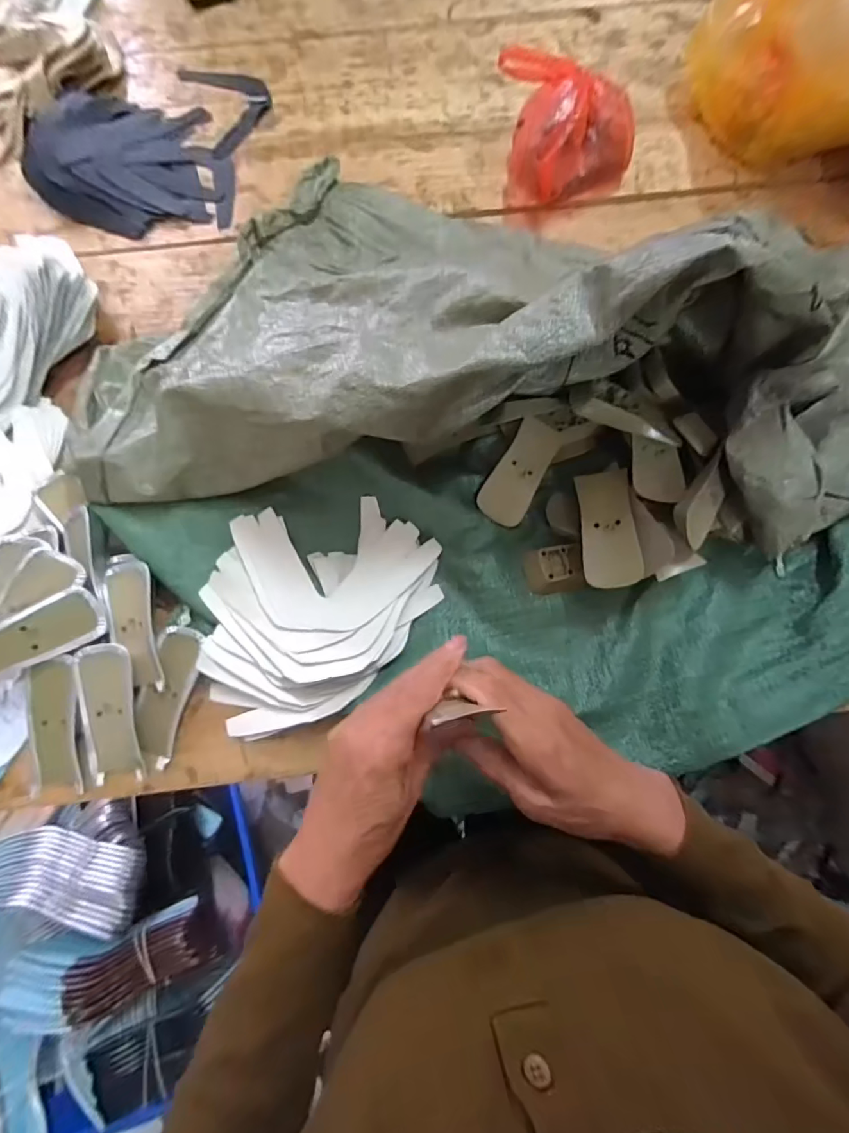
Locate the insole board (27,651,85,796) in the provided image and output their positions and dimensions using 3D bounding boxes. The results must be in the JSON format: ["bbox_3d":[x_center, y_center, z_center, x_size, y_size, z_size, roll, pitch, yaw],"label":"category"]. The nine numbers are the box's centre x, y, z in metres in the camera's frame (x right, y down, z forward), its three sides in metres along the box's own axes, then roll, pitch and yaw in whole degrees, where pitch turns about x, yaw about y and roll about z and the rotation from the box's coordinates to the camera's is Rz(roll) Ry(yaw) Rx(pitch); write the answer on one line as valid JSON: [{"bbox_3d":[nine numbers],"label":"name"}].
[{"bbox_3d":[-0.320,0.137,0.423,0.046,0.005,0.117,-2,93,4],"label":"insole board"}]

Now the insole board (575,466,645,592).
[{"bbox_3d":[0.162,-0.035,0.434,0.046,0.004,0.110,-8,66,20],"label":"insole board"}]

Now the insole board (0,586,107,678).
[{"bbox_3d":[-0.336,0.060,0.416,0.113,0.007,0.046,-25,98,-12],"label":"insole board"}]

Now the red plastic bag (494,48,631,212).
[{"bbox_3d":[0.162,-0.515,0.574,0.158,0.088,0.152,-29,75,-7],"label":"red plastic bag"}]

